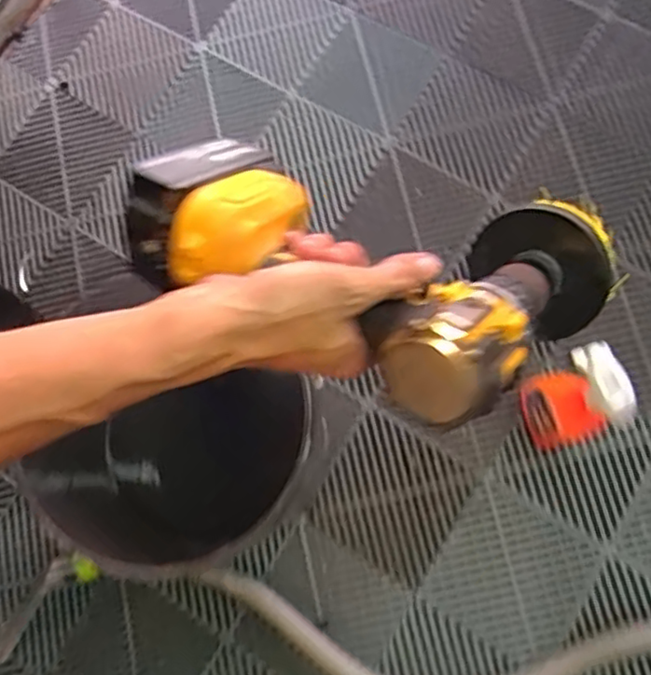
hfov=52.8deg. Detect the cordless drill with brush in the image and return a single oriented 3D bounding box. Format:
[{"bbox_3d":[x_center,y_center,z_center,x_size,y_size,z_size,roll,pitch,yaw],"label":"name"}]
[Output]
[{"bbox_3d":[0.034,-0.050,0.422,0.281,0.100,0.193,28,40,11],"label":"cordless drill with brush"}]

